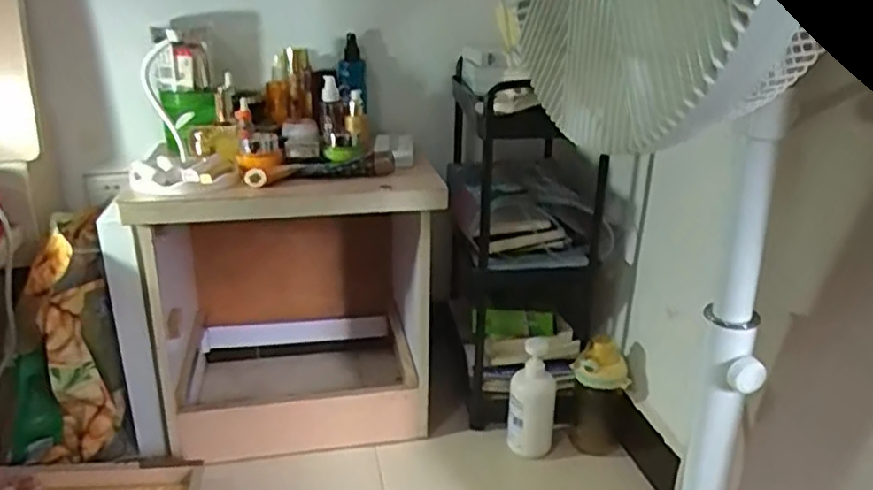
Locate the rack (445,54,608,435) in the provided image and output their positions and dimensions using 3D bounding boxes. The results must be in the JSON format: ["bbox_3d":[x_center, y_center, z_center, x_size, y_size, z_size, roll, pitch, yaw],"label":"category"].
[{"bbox_3d":[0.157,-0.017,1.226,0.249,0.538,0.319,1,22,-1],"label":"rack"}]

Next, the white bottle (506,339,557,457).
[{"bbox_3d":[0.157,0.249,1.126,0.073,0.186,0.086,6,22,12],"label":"white bottle"}]

